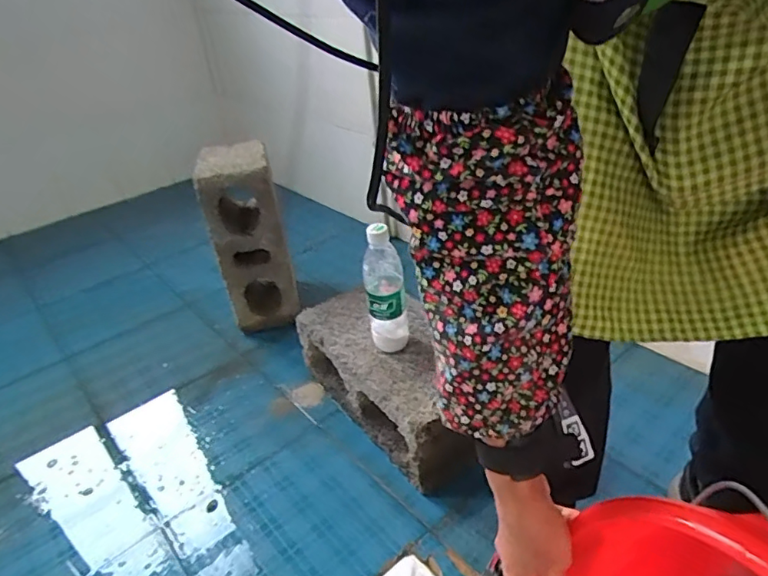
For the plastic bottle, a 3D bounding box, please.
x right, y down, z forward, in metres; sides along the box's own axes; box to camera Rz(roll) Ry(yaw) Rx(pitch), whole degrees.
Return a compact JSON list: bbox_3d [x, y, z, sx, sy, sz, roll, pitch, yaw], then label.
[{"bbox_3d":[0.000,0.005,0.864,0.065,0.217,0.058,-8,37,4],"label":"plastic bottle"}]

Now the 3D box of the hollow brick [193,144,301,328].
[{"bbox_3d":[-0.295,-0.098,1.205,0.143,0.373,0.200,-15,37,-4],"label":"hollow brick"}]

